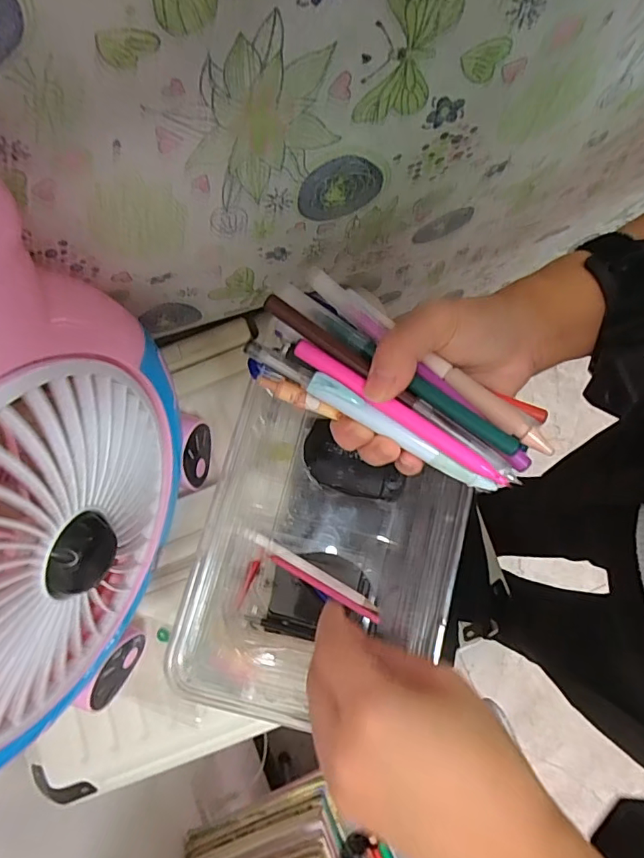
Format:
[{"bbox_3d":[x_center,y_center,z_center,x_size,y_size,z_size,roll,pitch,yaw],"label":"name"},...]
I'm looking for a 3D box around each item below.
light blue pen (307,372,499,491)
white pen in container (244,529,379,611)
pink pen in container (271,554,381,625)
[{"bbox_3d":[0.039,0.003,0.242,0.102,0.008,0.011,32,81,-3],"label":"light blue pen"},{"bbox_3d":[-0.008,0.099,0.351,0.105,0.005,0.008,30,81,6],"label":"white pen in container"},{"bbox_3d":[0.002,0.113,0.350,0.086,0.004,0.006,28,81,8],"label":"pink pen in container"}]

